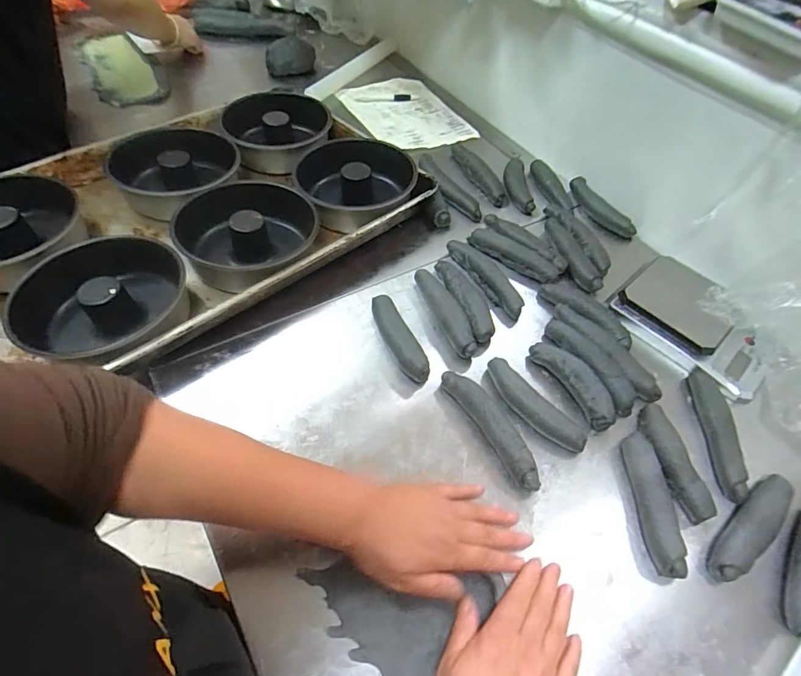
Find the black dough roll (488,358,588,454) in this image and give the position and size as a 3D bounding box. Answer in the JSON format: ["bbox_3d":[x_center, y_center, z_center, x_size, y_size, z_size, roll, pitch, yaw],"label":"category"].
[{"bbox_3d":[0.142,0.072,0.484,0.030,0.032,0.126,-33,63,-27],"label":"black dough roll"}]

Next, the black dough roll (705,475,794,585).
[{"bbox_3d":[0.331,0.179,0.426,0.131,0.029,0.029,-31,62,-25],"label":"black dough roll"}]

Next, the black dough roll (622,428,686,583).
[{"bbox_3d":[0.241,0.157,0.432,0.026,0.026,0.127,4,53,-3],"label":"black dough roll"}]

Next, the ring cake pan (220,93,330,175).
[{"bbox_3d":[-0.198,-0.335,0.730,0.166,0.052,0.175,-12,55,-15],"label":"ring cake pan"}]

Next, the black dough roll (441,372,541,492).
[{"bbox_3d":[0.096,0.090,0.466,0.031,0.030,0.144,-24,59,-22],"label":"black dough roll"}]

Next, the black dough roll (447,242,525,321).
[{"bbox_3d":[0.114,-0.082,0.598,0.034,0.023,0.142,-26,60,-23],"label":"black dough roll"}]

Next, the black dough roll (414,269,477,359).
[{"bbox_3d":[0.053,-0.032,0.556,0.030,0.026,0.138,-16,56,-17],"label":"black dough roll"}]

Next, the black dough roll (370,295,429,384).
[{"bbox_3d":[-0.002,0.001,0.524,0.033,0.032,0.113,-21,58,-20],"label":"black dough roll"}]

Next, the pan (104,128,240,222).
[{"bbox_3d":[-0.320,-0.239,0.652,0.172,0.060,0.180,-19,57,-19],"label":"pan"}]

